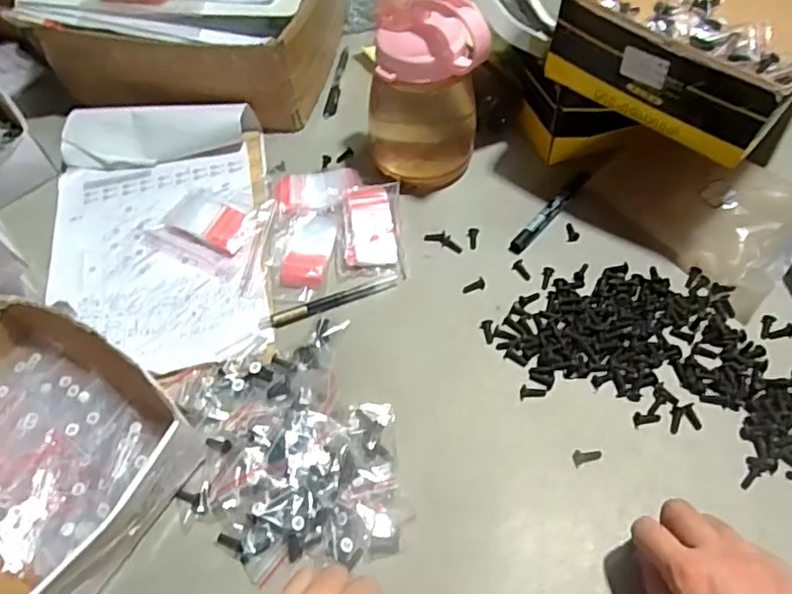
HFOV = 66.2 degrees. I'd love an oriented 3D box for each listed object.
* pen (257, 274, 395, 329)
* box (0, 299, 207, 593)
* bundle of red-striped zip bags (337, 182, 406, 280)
[{"bbox_3d":[-0.064,0.002,0.585,0.138,0.012,0.017,-22,59,-13],"label":"pen"},{"bbox_3d":[-0.301,0.124,0.479,0.232,0.060,0.208,29,62,18],"label":"box"},{"bbox_3d":[-0.025,-0.073,0.623,0.064,0.019,0.108,0,57,1],"label":"bundle of red-striped zip bags"}]

